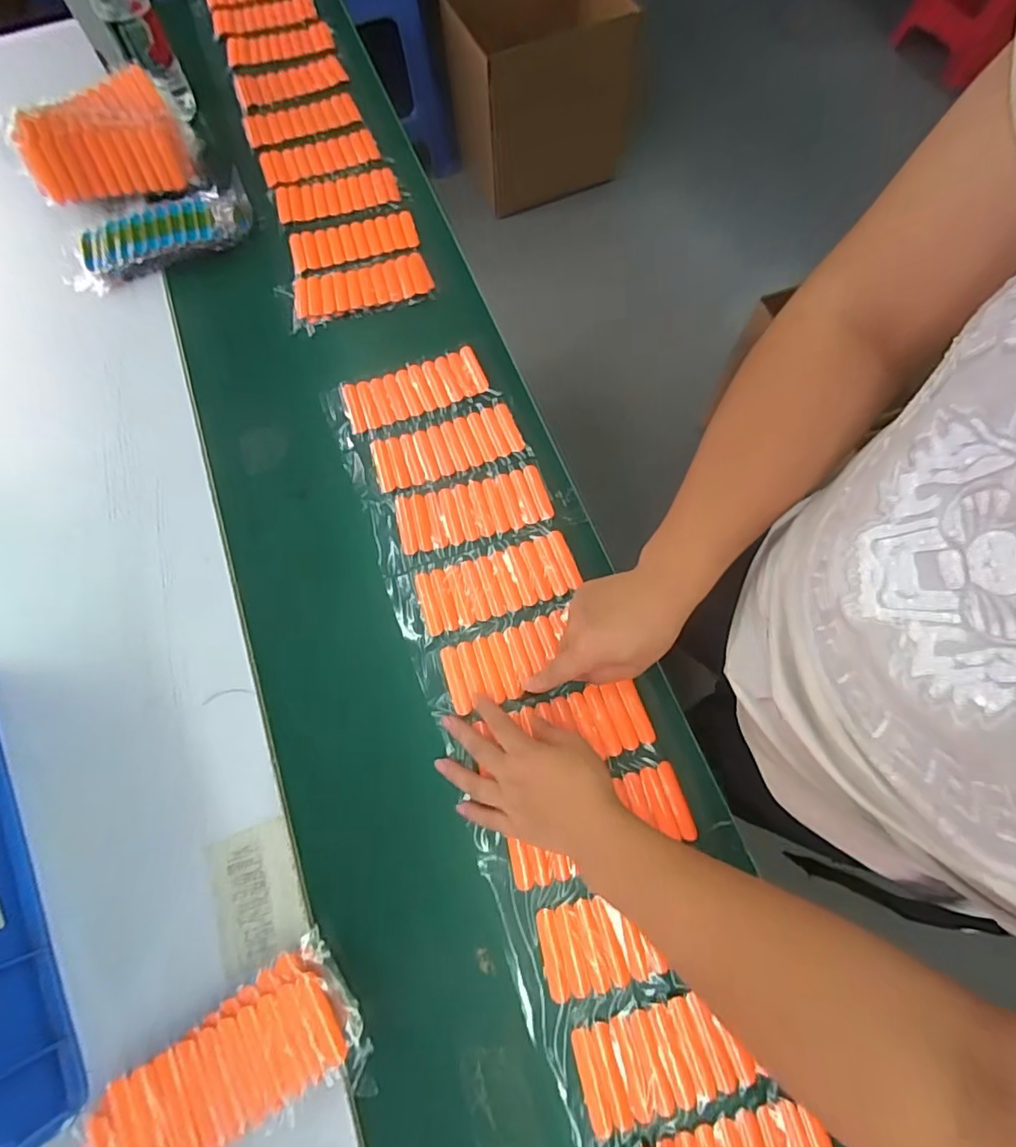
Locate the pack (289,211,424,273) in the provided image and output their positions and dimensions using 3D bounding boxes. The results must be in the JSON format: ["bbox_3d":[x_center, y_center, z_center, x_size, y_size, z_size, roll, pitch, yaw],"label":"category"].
[{"bbox_3d":[-0.193,-0.415,0.695,0.156,0.018,0.059,-11,70,-2],"label":"pack"}]

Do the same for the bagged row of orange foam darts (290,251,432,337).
[{"bbox_3d":[-0.172,-0.337,0.656,0.162,0.013,0.079,-19,71,-5],"label":"bagged row of orange foam darts"}]

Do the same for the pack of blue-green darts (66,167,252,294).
[{"bbox_3d":[-0.425,-0.414,0.680,0.226,0.042,0.091,-26,71,-7],"label":"pack of blue-green darts"}]

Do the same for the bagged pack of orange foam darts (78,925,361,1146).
[{"bbox_3d":[-0.207,0.362,0.391,0.200,0.030,0.084,-35,73,-10],"label":"bagged pack of orange foam darts"}]

